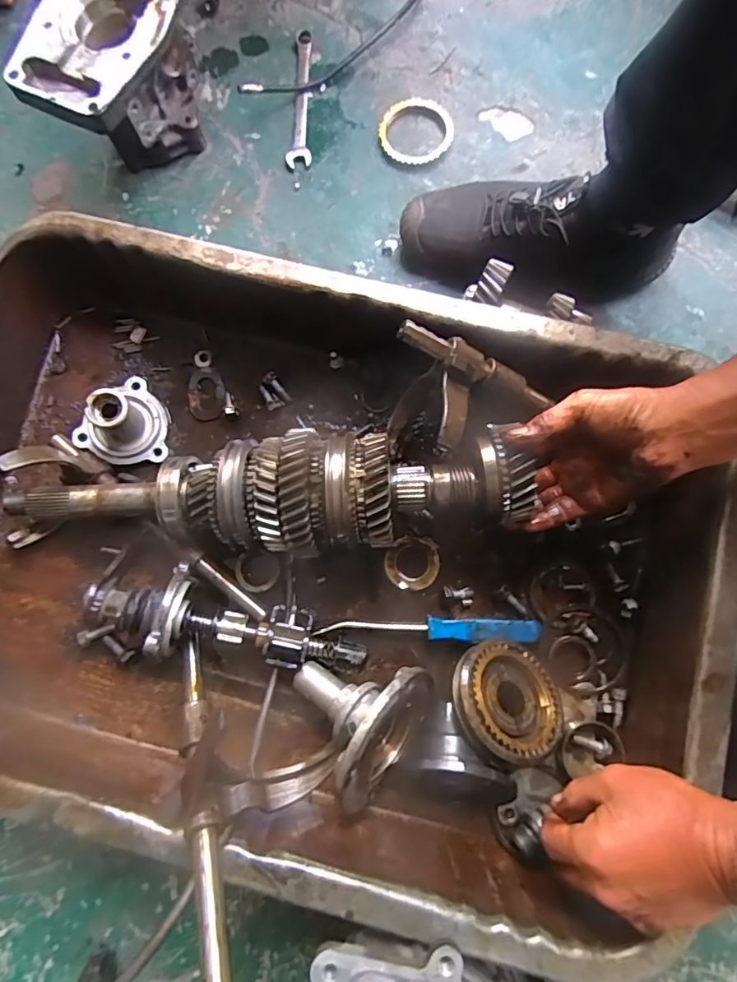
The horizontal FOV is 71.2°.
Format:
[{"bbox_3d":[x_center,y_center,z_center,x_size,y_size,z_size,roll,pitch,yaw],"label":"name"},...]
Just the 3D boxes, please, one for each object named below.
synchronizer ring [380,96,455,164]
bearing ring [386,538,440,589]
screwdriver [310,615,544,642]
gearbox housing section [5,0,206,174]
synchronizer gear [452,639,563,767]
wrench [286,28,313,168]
[{"bbox_3d":[0.051,-0.386,0.550,0.078,0.007,0.077,0,79,0],"label":"synchronizer ring"},{"bbox_3d":[0.040,0.066,0.471,0.049,0.005,0.047,0,79,0],"label":"bearing ring"},{"bbox_3d":[0.051,0.120,0.450,0.192,0.018,0.018,0,79,0],"label":"screwdriver"},{"bbox_3d":[-0.231,-0.414,0.511,0.110,0.123,0.204,32,81,6],"label":"gearbox housing section"},{"bbox_3d":[0.113,0.164,0.410,0.090,0.018,0.089,-15,65,-34],"label":"synchronizer gear"},{"bbox_3d":[-0.076,-0.434,0.567,0.026,0.009,0.166,-1,79,0],"label":"wrench"}]

